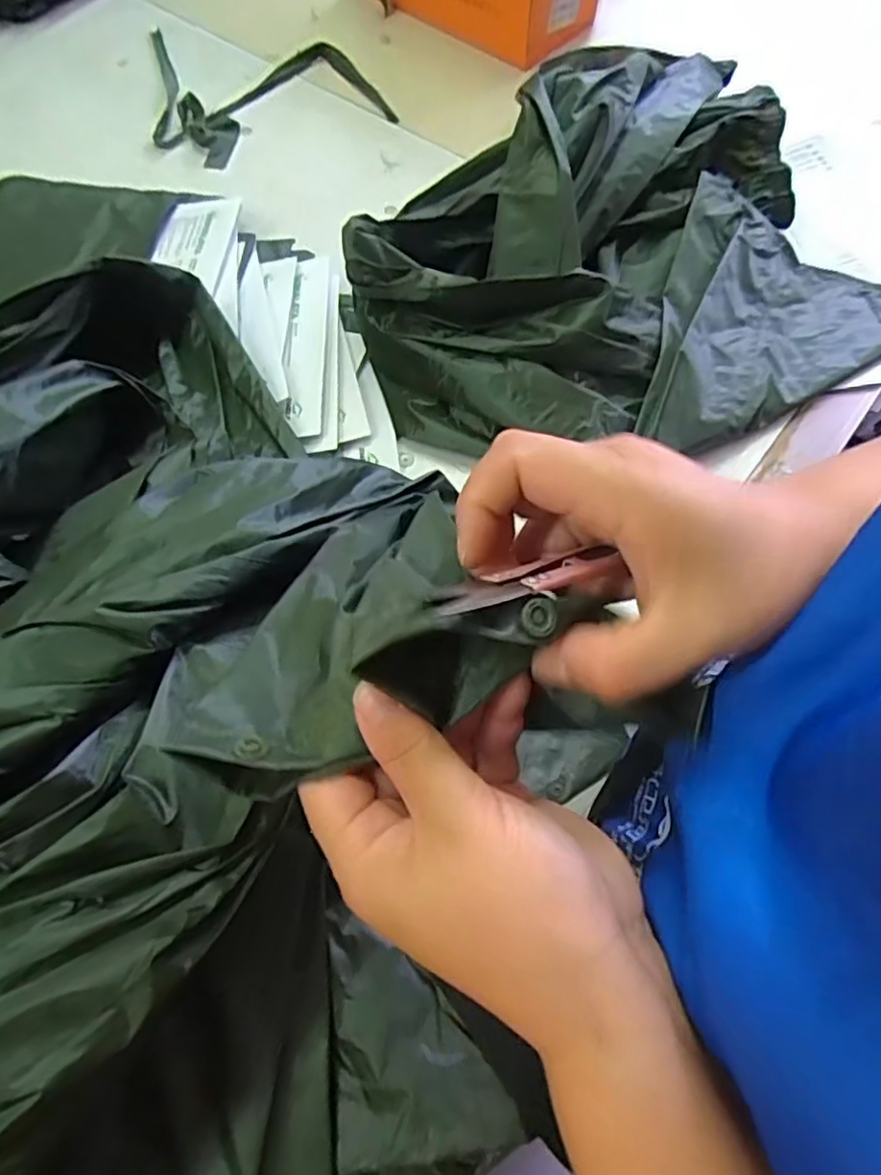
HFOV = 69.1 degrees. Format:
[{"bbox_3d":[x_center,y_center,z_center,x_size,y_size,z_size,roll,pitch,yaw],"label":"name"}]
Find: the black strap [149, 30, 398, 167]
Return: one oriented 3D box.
[{"bbox_3d":[-0.200,-0.590,0.746,0.262,0.019,0.237,-10,67,-4],"label":"black strap"}]

